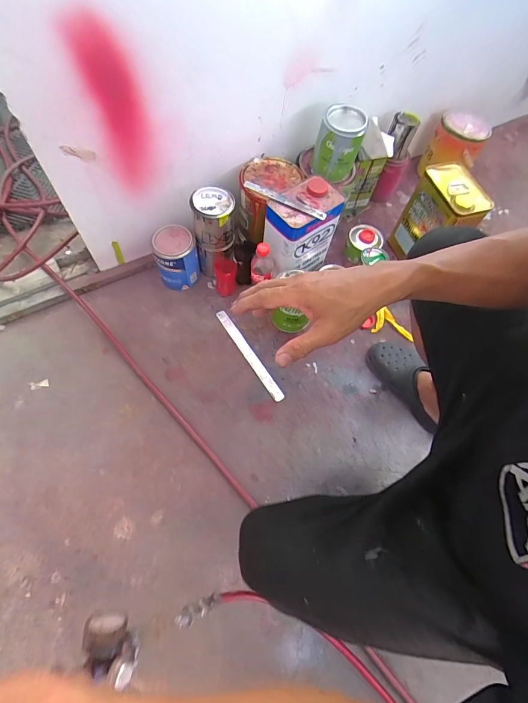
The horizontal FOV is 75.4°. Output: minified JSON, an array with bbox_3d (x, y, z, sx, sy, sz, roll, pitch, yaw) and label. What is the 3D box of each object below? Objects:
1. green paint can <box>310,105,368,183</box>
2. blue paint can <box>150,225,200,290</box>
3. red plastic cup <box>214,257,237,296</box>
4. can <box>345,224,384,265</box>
[{"bbox_3d":[0.177,-0.497,0.826,0.106,0.131,0.101,2,65,-4],"label":"green paint can"},{"bbox_3d":[-0.220,-0.232,0.867,0.099,0.128,0.092,2,65,-4],"label":"blue paint can"},{"bbox_3d":[-0.097,-0.192,0.877,0.052,0.104,0.052,2,65,-4],"label":"red plastic cup"},{"bbox_3d":[0.285,-0.307,0.977,0.102,0.063,0.096,2,65,-4],"label":"can"}]

